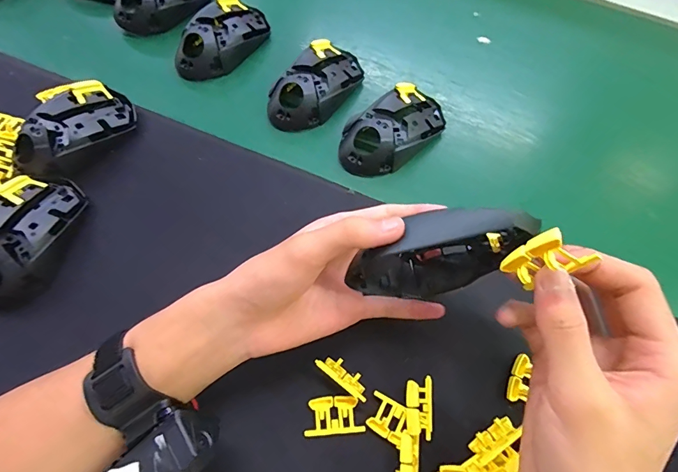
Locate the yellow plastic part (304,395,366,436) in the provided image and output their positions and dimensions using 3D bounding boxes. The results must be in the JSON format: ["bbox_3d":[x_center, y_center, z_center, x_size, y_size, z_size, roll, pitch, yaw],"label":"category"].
[{"bbox_3d":[-0.004,0.134,0.294,0.042,0.004,0.026,-4,82,-1],"label":"yellow plastic part"}]

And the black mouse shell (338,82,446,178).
[{"bbox_3d":[0.054,-0.107,0.391,0.118,0.036,0.069,-33,72,-15],"label":"black mouse shell"}]

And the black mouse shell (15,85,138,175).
[{"bbox_3d":[-0.249,-0.104,0.367,0.108,0.027,0.056,-37,73,-16],"label":"black mouse shell"}]

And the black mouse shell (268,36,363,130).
[{"bbox_3d":[-0.024,-0.159,0.412,0.068,0.039,0.116,34,70,12],"label":"black mouse shell"}]

